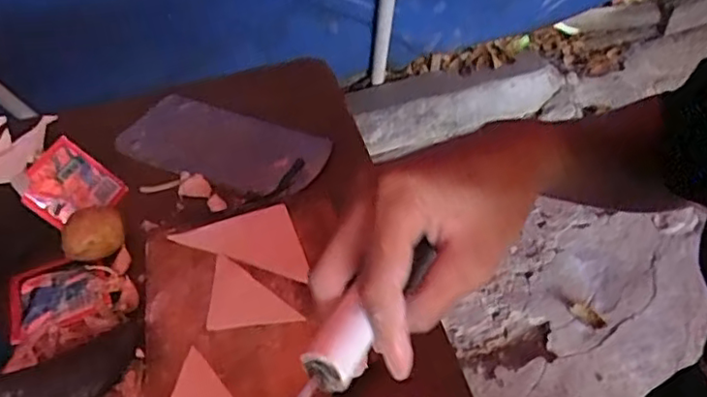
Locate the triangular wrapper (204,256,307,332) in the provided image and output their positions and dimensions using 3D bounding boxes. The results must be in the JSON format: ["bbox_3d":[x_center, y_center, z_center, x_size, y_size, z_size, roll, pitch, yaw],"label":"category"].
[{"bbox_3d":[-0.078,0.069,0.491,0.067,0.004,0.073,-7,43,1],"label":"triangular wrapper"}]

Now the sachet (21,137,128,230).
[{"bbox_3d":[-0.262,-0.009,0.580,0.015,0.076,0.076,-28,26,46],"label":"sachet"}]

